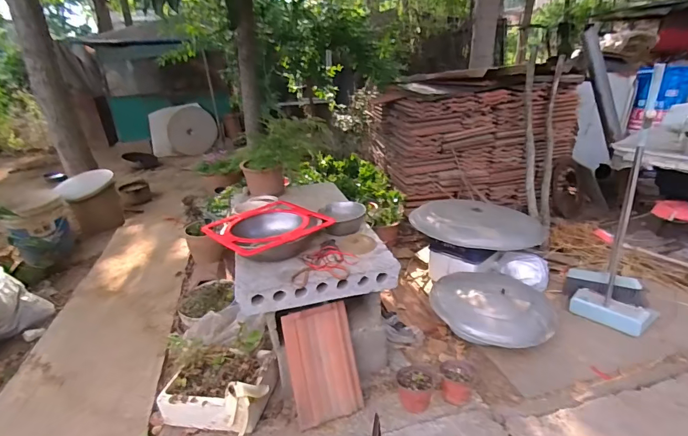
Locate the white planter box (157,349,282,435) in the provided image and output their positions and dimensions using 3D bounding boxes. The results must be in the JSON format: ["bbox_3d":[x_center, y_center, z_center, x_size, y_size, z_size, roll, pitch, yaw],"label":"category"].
[{"bbox_3d":[-0.389,0.528,1.229,0.318,0.118,0.257,1,24,10],"label":"white planter box"}]

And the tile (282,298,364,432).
[{"bbox_3d":[-0.061,0.442,1.179,0.204,0.337,0.022,-10,1,-20],"label":"tile"}]

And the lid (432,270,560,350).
[{"bbox_3d":[0.551,0.332,1.469,0.438,0.102,0.349,7,26,22],"label":"lid"}]

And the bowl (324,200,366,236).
[{"bbox_3d":[0.005,-0.003,1.420,0.145,0.073,0.140,-3,24,1],"label":"bowl"}]

